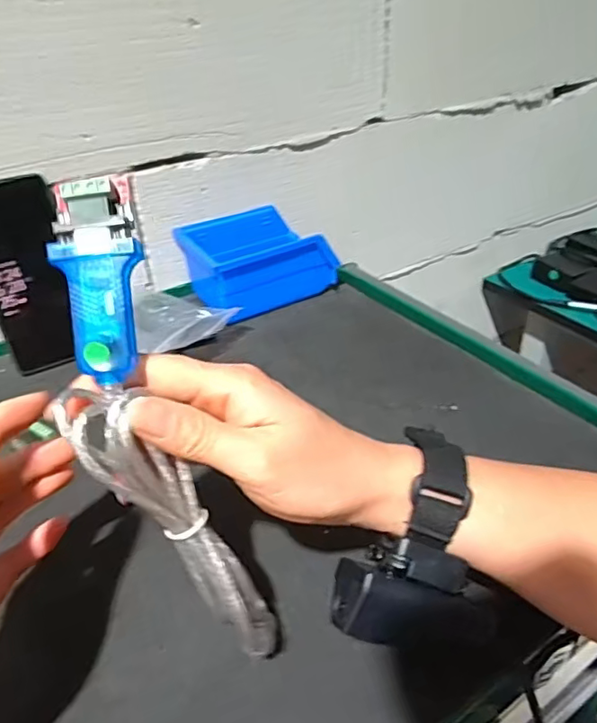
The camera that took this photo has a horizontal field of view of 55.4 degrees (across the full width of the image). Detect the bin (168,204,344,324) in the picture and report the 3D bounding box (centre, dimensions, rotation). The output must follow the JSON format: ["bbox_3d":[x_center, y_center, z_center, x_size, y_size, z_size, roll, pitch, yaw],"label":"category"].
[{"bbox_3d":[-0.042,-0.099,0.594,0.131,0.081,0.103,-17,37,-19],"label":"bin"}]

